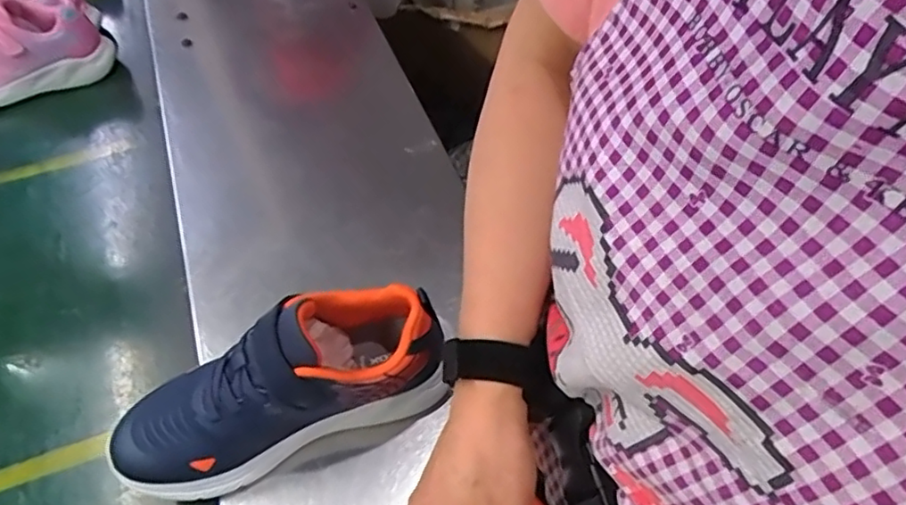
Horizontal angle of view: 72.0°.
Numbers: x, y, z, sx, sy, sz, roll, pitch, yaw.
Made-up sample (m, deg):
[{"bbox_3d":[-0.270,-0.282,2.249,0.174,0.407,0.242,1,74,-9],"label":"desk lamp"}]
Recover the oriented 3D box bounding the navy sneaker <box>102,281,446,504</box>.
[{"bbox_3d":[-0.119,0.090,0.424,0.219,0.097,0.077,-16,54,-9],"label":"navy sneaker"}]

